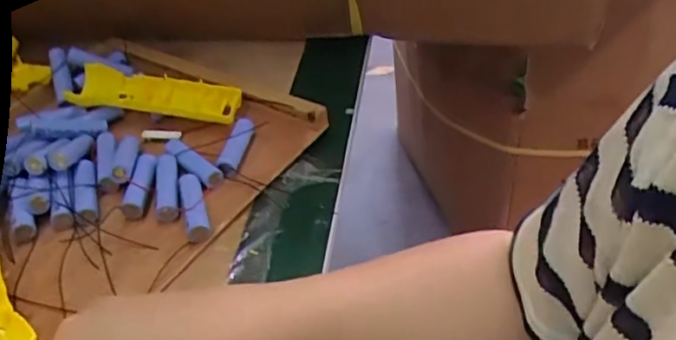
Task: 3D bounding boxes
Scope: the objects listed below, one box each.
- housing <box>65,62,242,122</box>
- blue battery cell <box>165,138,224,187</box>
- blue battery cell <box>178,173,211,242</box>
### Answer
[{"bbox_3d":[-0.179,-0.075,0.589,0.161,0.030,0.047,4,42,10],"label":"housing"},{"bbox_3d":[-0.130,-0.007,0.536,0.019,0.018,0.076,-34,49,-29],"label":"blue battery cell"},{"bbox_3d":[-0.117,0.031,0.495,0.018,0.020,0.068,-14,42,-10],"label":"blue battery cell"}]

